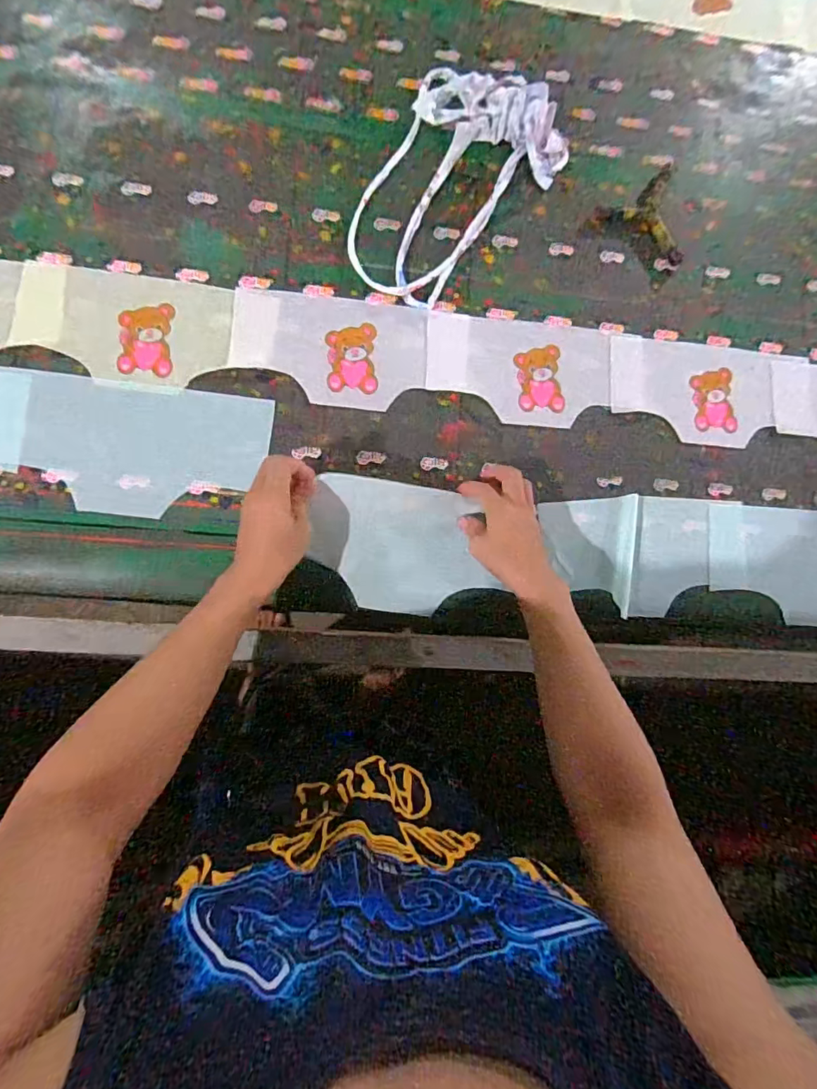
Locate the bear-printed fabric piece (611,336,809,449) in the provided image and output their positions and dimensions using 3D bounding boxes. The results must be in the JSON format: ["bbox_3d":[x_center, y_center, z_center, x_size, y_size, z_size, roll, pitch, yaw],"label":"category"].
[{"bbox_3d":[0.379,-0.203,0.650,0.230,0.008,0.131,6,87,-4],"label":"bear-printed fabric piece"}]

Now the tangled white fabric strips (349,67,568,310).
[{"bbox_3d":[0.053,-0.463,0.612,0.206,0.045,0.339,35,82,-2],"label":"tangled white fabric strips"}]

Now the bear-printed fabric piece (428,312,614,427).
[{"bbox_3d":[0.143,-0.222,0.624,0.238,0.008,0.135,4,84,-6],"label":"bear-printed fabric piece"}]

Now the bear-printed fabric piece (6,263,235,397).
[{"bbox_3d":[-0.331,-0.251,0.570,0.233,0.008,0.135,5,84,-6],"label":"bear-printed fabric piece"}]

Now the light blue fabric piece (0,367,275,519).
[{"bbox_3d":[-0.323,-0.112,0.562,0.310,0.010,0.150,5,84,-6],"label":"light blue fabric piece"}]

